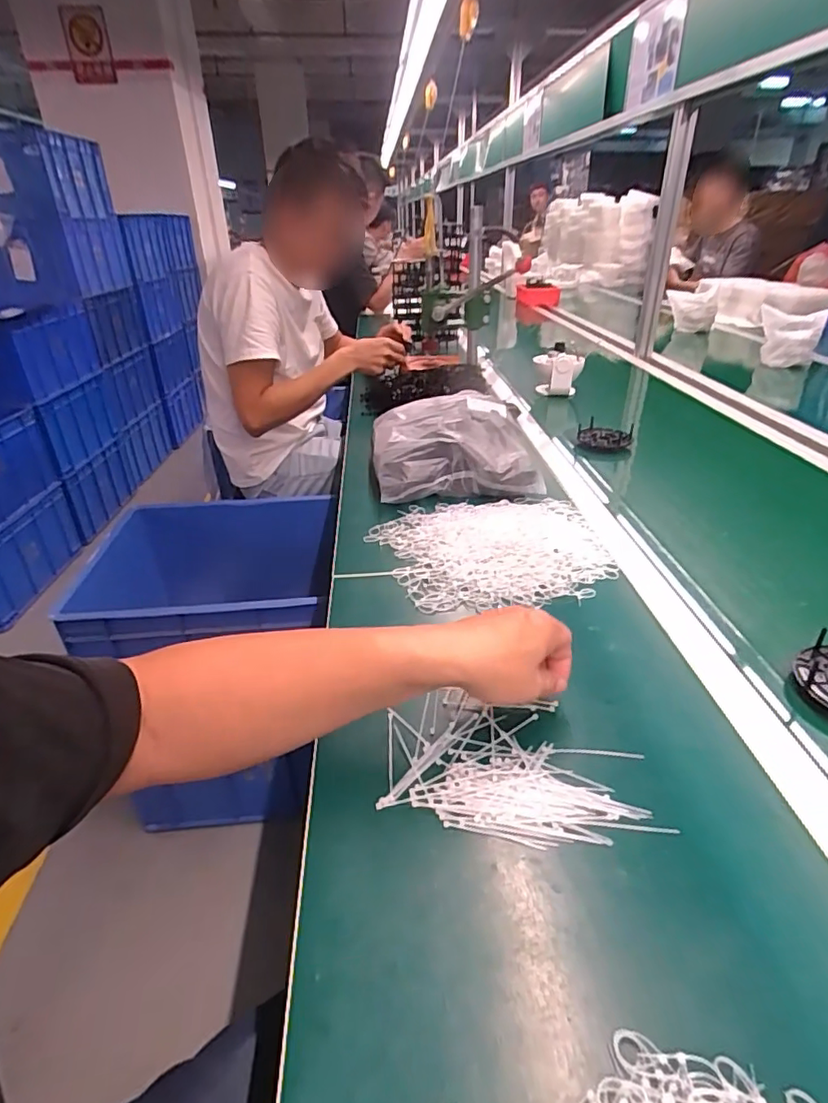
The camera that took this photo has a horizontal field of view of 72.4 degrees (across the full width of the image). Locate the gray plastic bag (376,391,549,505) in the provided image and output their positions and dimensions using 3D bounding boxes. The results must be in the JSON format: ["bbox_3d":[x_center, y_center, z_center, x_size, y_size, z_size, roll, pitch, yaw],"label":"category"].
[{"bbox_3d":[0.056,-0.182,0.935,0.243,0.079,0.278,-4,31,-4],"label":"gray plastic bag"}]

